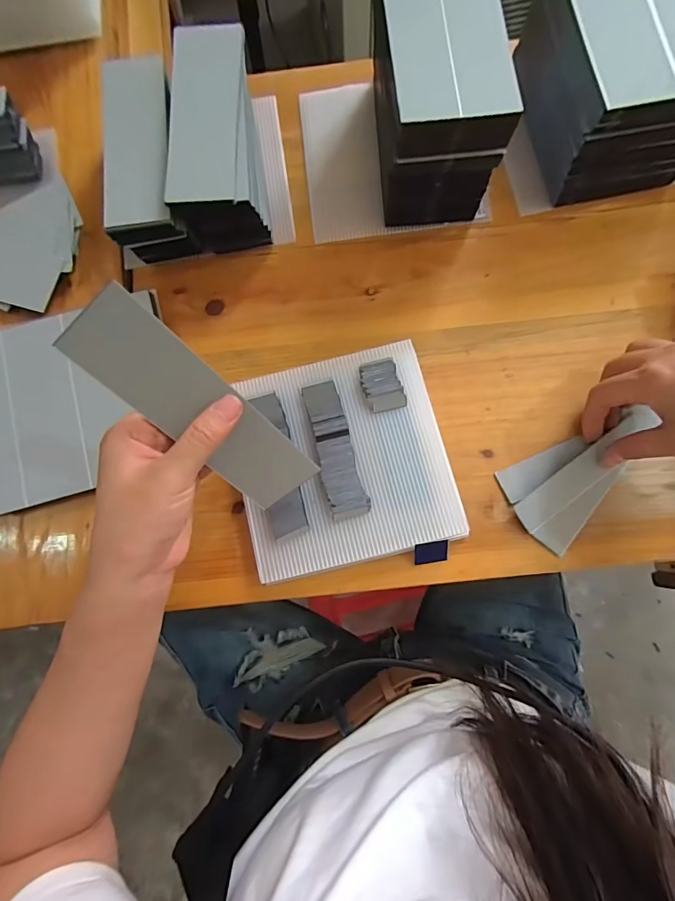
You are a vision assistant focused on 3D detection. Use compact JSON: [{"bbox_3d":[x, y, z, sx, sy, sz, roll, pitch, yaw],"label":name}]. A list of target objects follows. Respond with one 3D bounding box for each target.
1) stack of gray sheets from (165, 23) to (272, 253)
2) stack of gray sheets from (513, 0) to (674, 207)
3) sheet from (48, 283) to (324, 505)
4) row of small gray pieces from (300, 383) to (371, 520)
[{"bbox_3d":[-0.099,-0.253,0.355,0.068,0.081,0.154,-6,80,1],"label":"stack of gray sheets"},{"bbox_3d":[0.222,-0.305,0.346,0.104,0.093,0.154,-10,80,0],"label":"stack of gray sheets"},{"bbox_3d":[-0.079,-0.021,0.251,0.049,0.006,0.152,-37,122,15],"label":"sheet"},{"bbox_3d":[-0.002,-0.002,0.331,0.029,0.007,0.107,-16,80,-1],"label":"row of small gray pieces"}]

